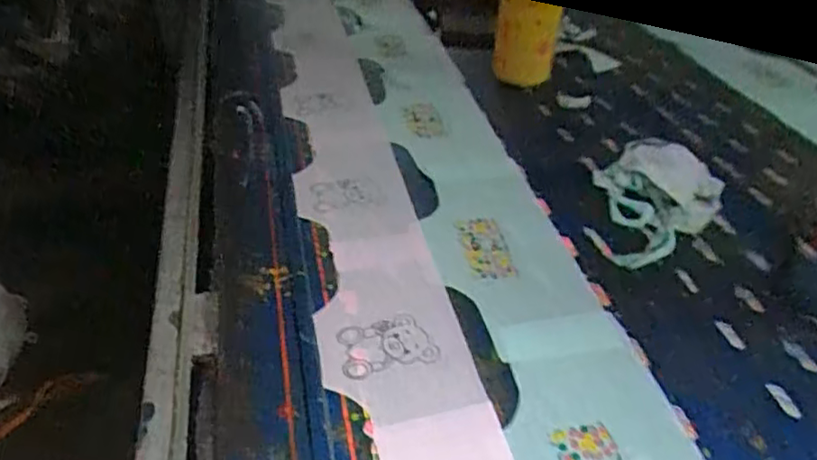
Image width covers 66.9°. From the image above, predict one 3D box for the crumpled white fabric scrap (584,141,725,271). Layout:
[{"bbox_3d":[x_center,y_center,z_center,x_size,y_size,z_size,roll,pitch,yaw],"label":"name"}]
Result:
[{"bbox_3d":[0.284,-0.041,0.743,0.214,0.029,0.137,-31,50,-34],"label":"crumpled white fabric scrap"}]

